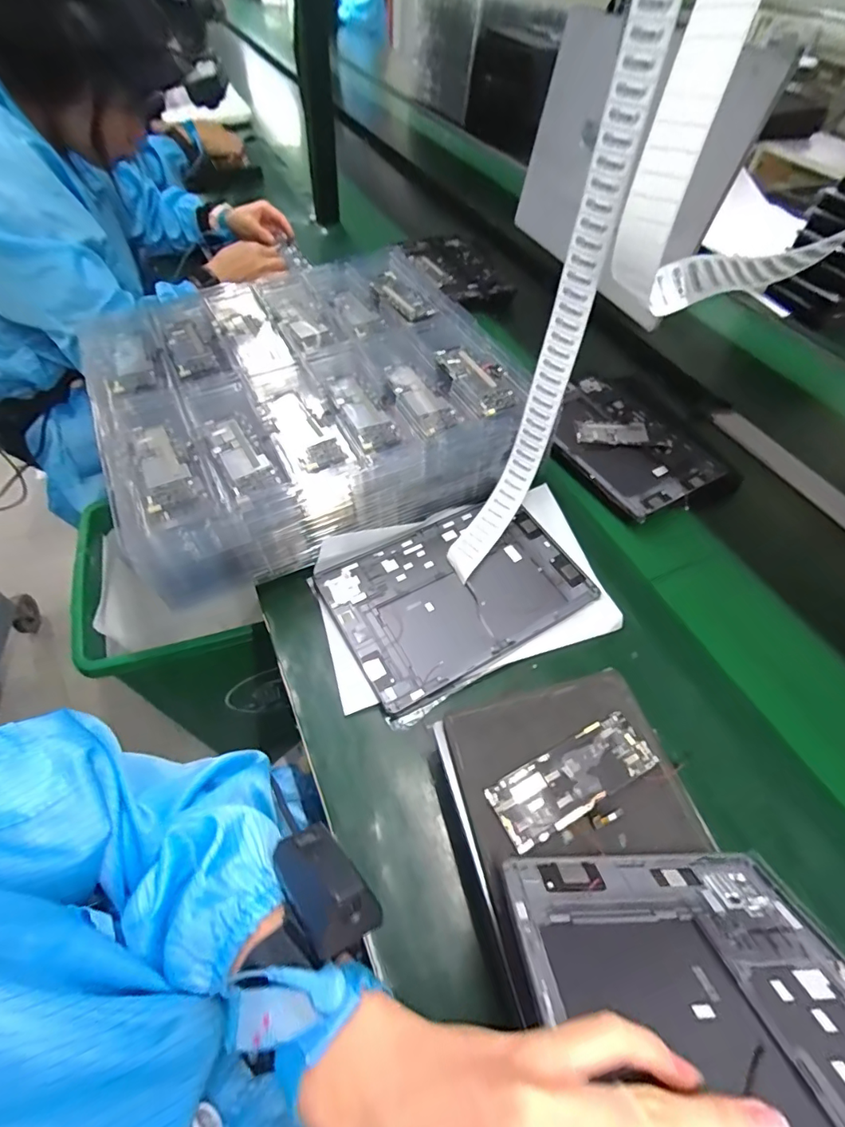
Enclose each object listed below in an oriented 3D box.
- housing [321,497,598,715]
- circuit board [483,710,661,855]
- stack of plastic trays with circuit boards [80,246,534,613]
[{"bbox_3d":[0.037,0.027,0.510,0.251,0.014,0.168,-25,59,-21],"label":"housing"},{"bbox_3d":[0.108,0.152,0.349,0.122,0.005,0.044,-22,57,-19],"label":"circuit board"},{"bbox_3d":[-0.139,-0.196,0.594,0.418,0.123,0.397,-21,57,-18],"label":"stack of plastic trays with circuit boards"}]

